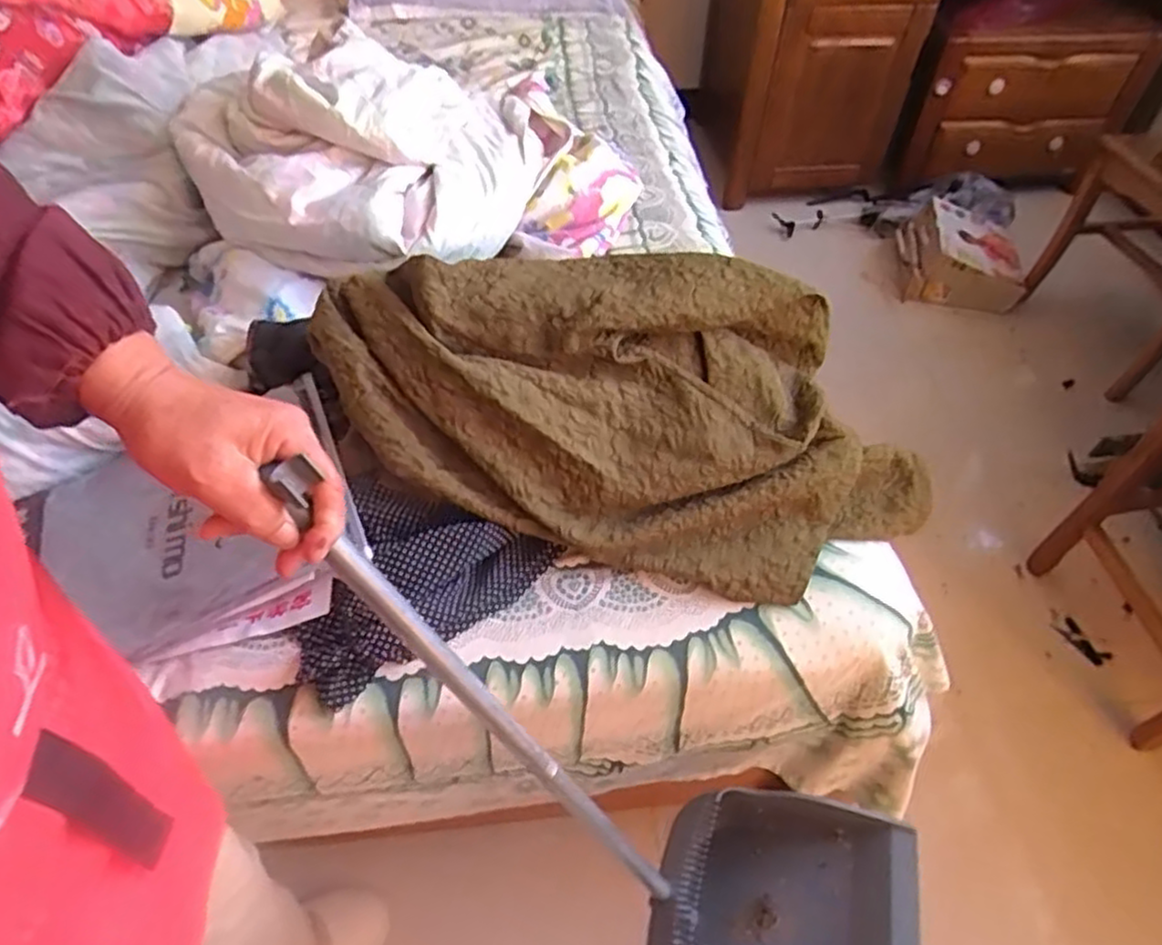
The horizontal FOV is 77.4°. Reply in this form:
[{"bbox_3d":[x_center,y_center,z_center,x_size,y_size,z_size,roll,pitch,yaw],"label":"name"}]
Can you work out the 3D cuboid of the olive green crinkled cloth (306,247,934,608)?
[{"bbox_3d":[0.050,-0.073,0.753,0.629,0.173,0.329,8,53,7],"label":"olive green crinkled cloth"}]

